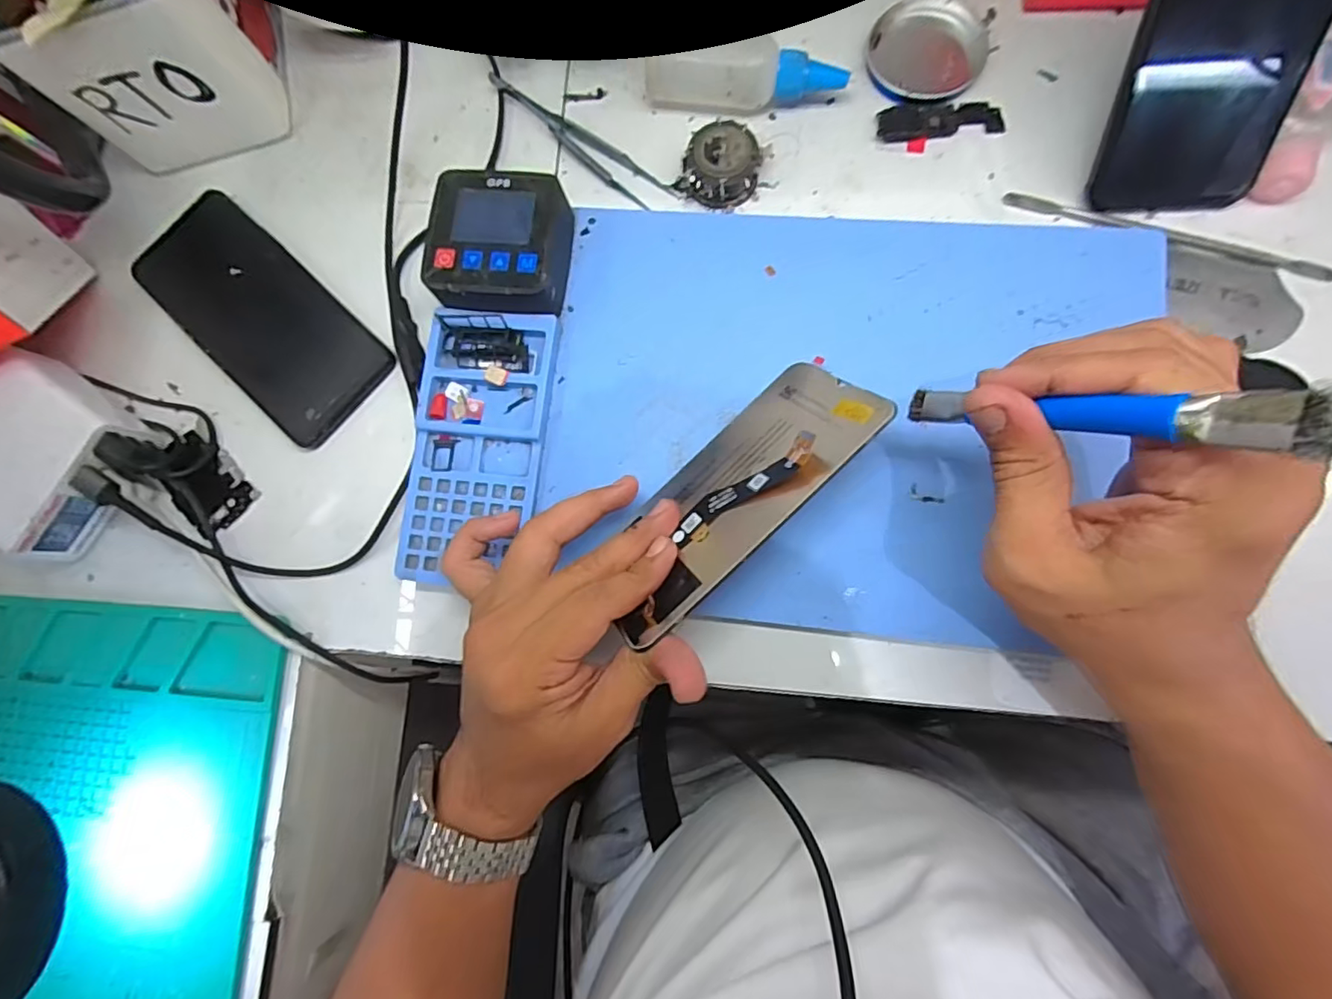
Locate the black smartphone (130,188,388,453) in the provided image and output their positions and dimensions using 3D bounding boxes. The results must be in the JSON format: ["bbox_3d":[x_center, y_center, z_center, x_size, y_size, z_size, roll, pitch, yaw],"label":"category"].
[{"bbox_3d":[-0.243,-0.112,0.348,0.177,0.009,0.077,42,88,9],"label":"black smartphone"}]

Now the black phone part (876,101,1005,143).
[{"bbox_3d":[0.157,-0.217,0.331,0.069,0.005,0.021,-4,82,4],"label":"black phone part"}]

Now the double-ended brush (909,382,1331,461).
[{"bbox_3d":[0.134,-0.030,0.197,0.009,0.139,0.014,41,87,-19],"label":"double-ended brush"}]

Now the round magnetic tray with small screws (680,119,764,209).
[{"bbox_3d":[0.032,-0.187,0.326,0.041,0.023,0.040,-1,82,5],"label":"round magnetic tray with small screws"}]

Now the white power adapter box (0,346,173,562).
[{"bbox_3d":[-0.354,-0.026,0.328,0.097,0.038,0.090,34,86,9],"label":"white power adapter box"}]

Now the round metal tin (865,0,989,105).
[{"bbox_3d":[0.152,-0.262,0.338,0.067,0.007,0.065,-1,82,5],"label":"round metal tin"}]

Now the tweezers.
[{"bbox_3d":[-0.052,-0.213,0.346,0.134,0.006,0.020,38,87,9],"label":"tweezers"}]

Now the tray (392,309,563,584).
[{"bbox_3d":[-0.101,-0.029,0.314,0.070,0.020,0.144,6,83,6],"label":"tray"}]

